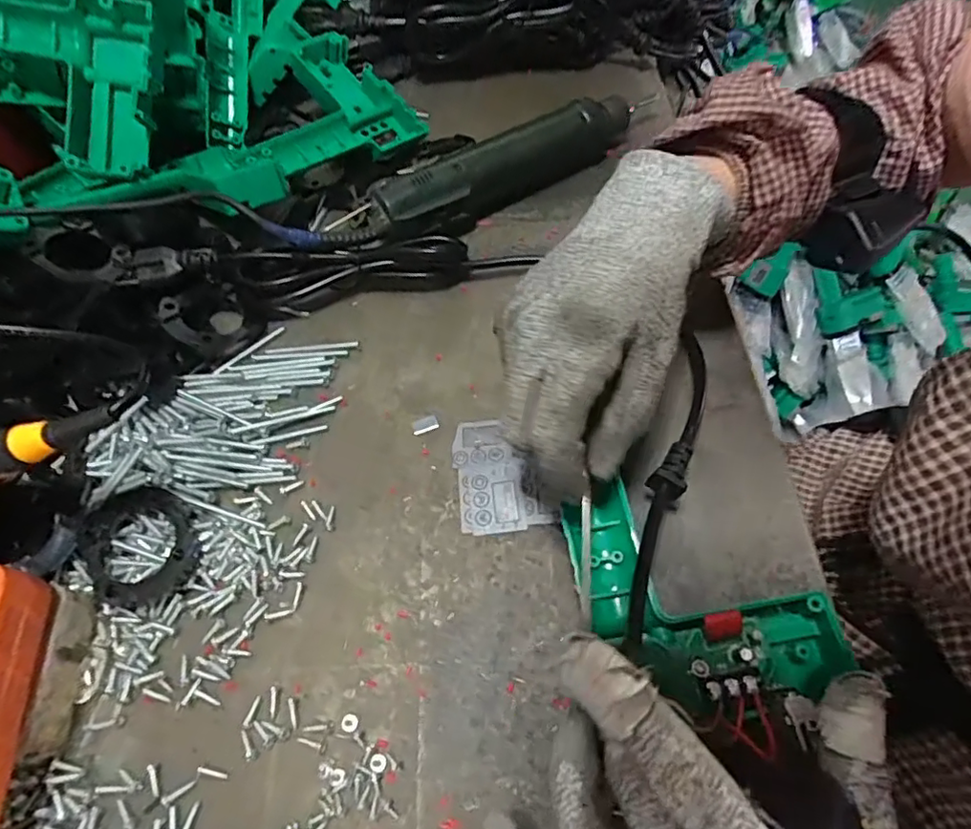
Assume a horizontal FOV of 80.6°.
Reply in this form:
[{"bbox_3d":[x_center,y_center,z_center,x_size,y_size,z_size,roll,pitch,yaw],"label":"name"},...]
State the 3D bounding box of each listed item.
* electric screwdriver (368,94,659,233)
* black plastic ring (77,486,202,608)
[{"bbox_3d":[0.022,-0.190,0.419,0.219,0.033,0.039,-33,63,-15],"label":"electric screwdriver"},{"bbox_3d":[-0.180,0.068,0.297,0.056,0.023,0.057,-2,59,3],"label":"black plastic ring"}]

